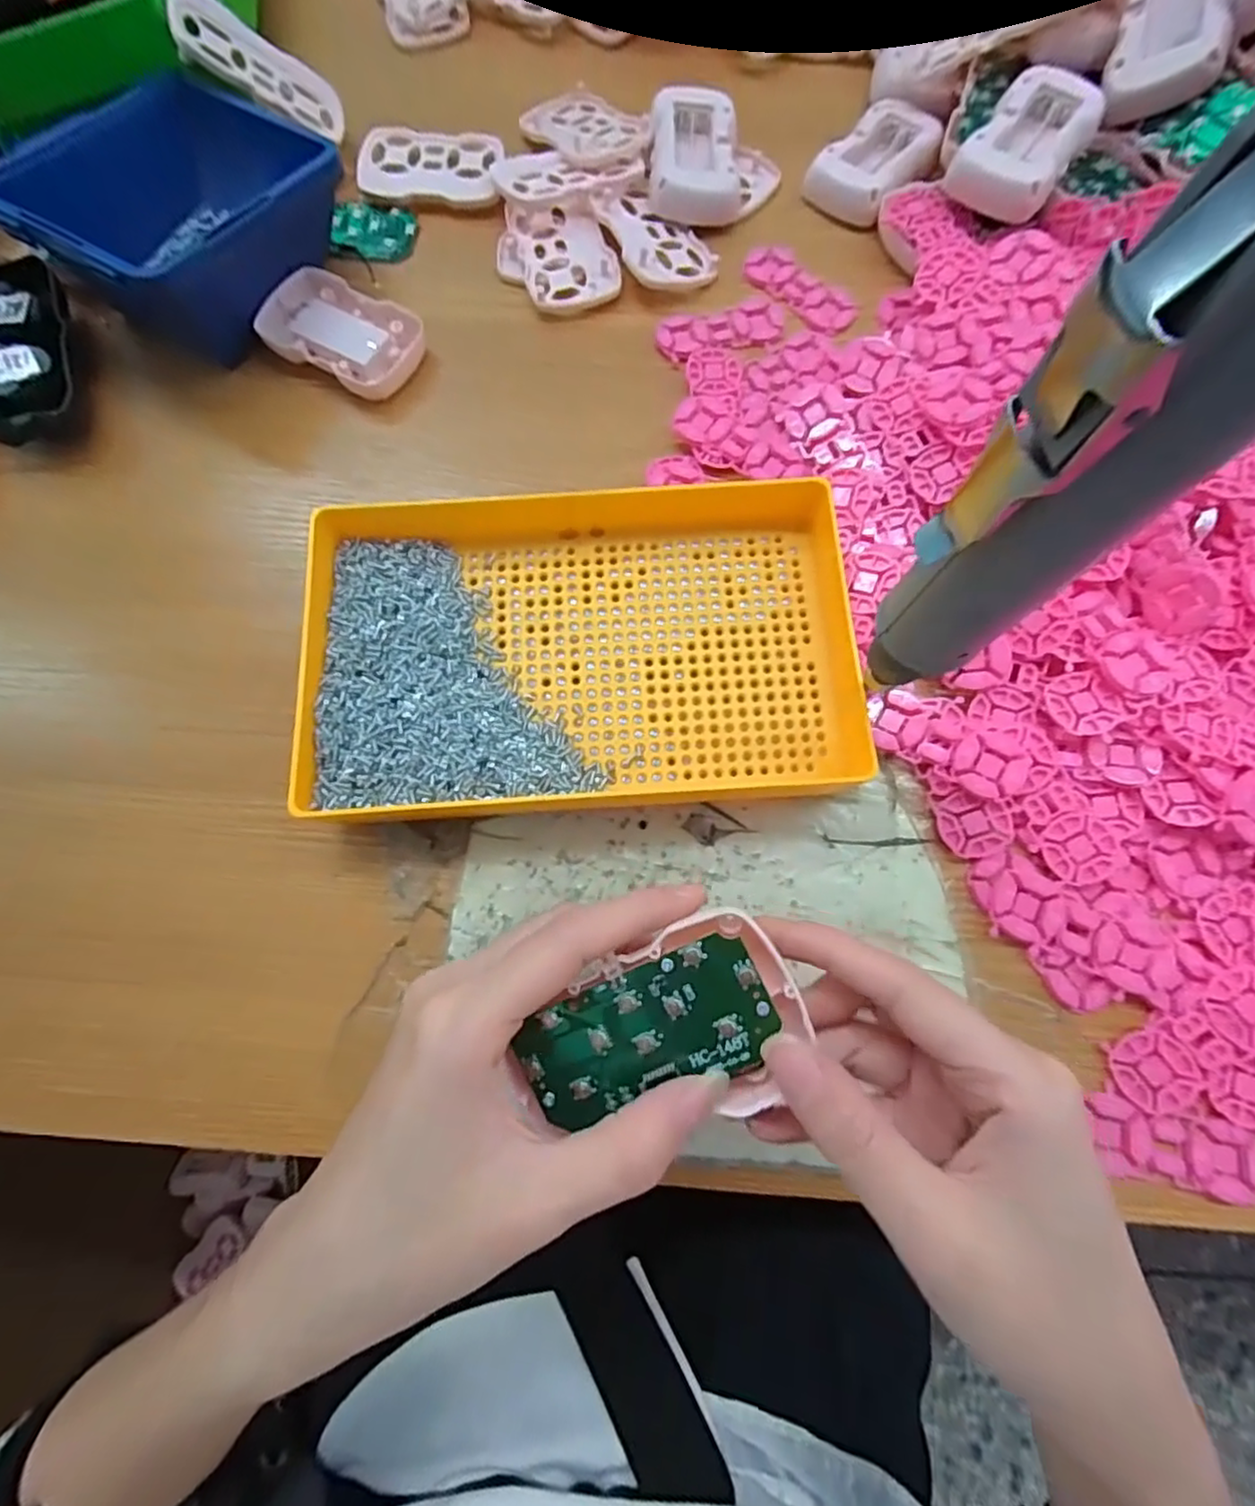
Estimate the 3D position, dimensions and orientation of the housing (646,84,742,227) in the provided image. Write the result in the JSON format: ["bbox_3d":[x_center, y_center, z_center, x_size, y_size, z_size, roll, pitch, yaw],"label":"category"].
[{"bbox_3d":[0.039,-0.357,0.385,0.052,0.022,0.077,-4,76,0],"label":"housing"}]

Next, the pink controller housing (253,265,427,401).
[{"bbox_3d":[-0.162,-0.238,0.366,0.089,0.015,0.054,28,78,8],"label":"pink controller housing"}]

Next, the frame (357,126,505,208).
[{"bbox_3d":[-0.120,-0.362,0.396,0.086,0.009,0.053,4,76,2],"label":"frame"}]

